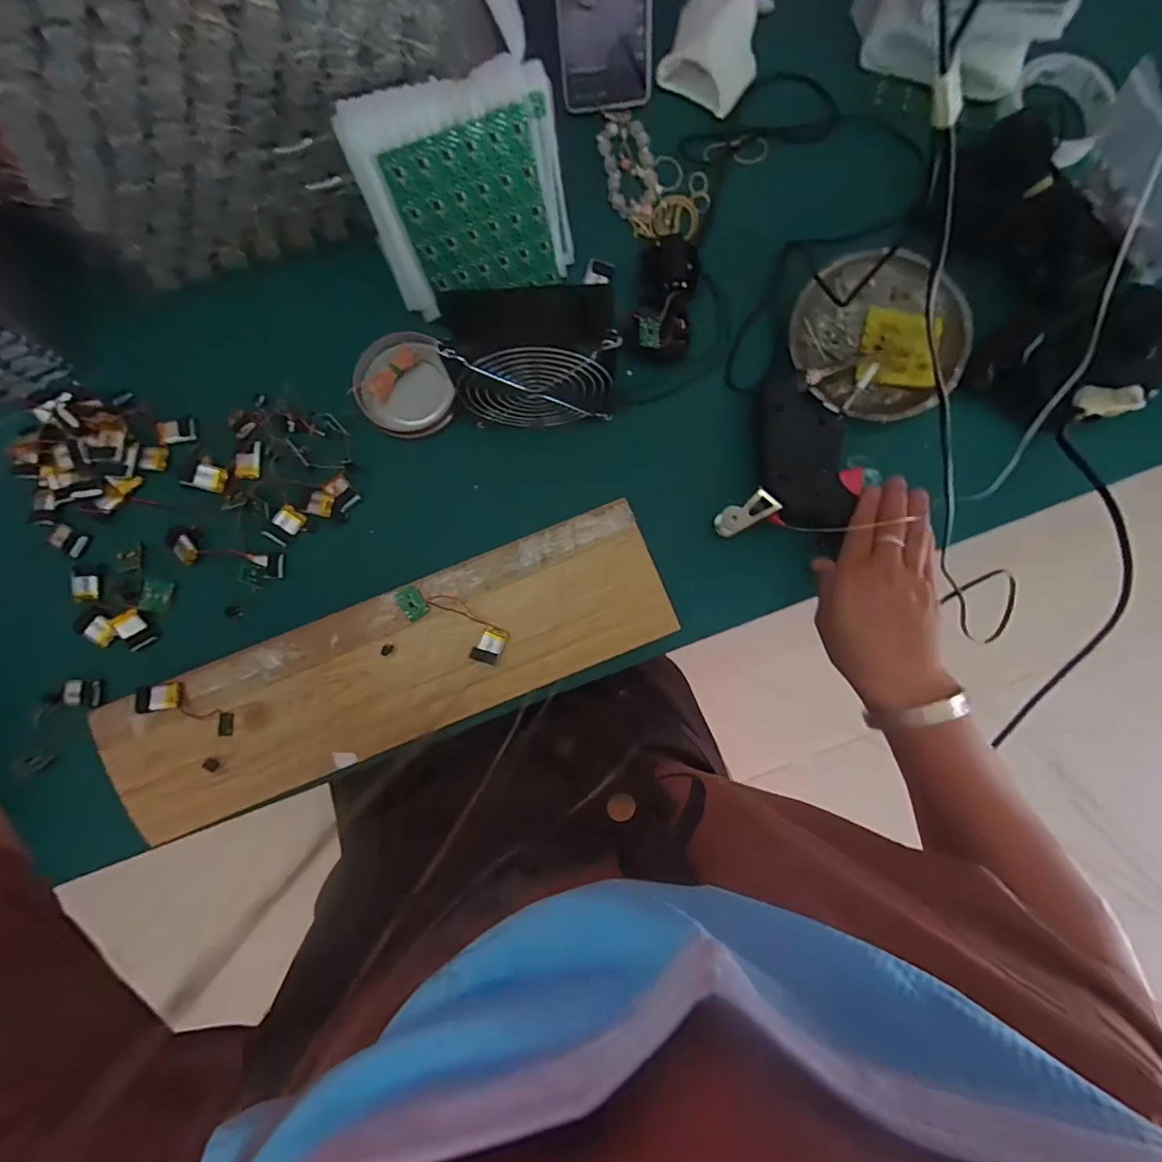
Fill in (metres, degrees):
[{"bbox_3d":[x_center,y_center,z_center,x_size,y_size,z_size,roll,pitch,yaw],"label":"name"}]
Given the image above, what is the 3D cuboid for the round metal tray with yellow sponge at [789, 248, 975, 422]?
[{"bbox_3d":[0.252,-0.207,0.444,0.144,0.024,0.139,0,84,0],"label":"round metal tray with yellow sponge"}]

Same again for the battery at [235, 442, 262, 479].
[{"bbox_3d":[-0.287,-0.104,0.450,0.021,0.004,0.032,2,84,0],"label":"battery"}]

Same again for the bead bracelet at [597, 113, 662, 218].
[{"bbox_3d":[0.044,-0.378,0.473,0.048,0.005,0.098,-11,84,-1],"label":"bead bracelet"}]

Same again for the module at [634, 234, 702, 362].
[{"bbox_3d":[0.075,-0.247,0.455,0.049,0.017,0.100,8,84,1],"label":"module"}]

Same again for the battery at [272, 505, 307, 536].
[{"bbox_3d":[-0.247,-0.052,0.441,0.021,0.008,0.019,33,85,3],"label":"battery"}]

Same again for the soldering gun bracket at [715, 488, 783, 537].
[{"bbox_3d":[0.133,-0.055,0.423,0.053,0.009,0.022,-28,83,30],"label":"soldering gun bracket"}]

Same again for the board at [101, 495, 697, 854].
[{"bbox_3d":[-0.152,0.070,0.422,0.453,0.009,0.116,-22,84,-3],"label":"board"}]

